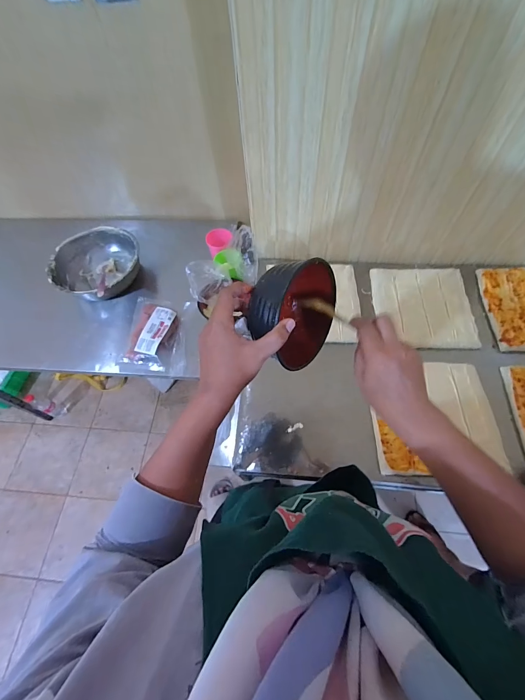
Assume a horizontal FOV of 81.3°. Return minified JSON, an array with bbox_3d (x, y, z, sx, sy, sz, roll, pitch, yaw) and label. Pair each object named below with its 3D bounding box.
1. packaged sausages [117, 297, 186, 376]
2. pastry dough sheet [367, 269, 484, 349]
[{"bbox_3d":[-0.281,-0.044,0.830,0.160,0.053,0.222,4,62,6],"label":"packaged sausages"},{"bbox_3d":[0.420,-0.117,0.805,0.239,0.020,0.245,3,62,6],"label":"pastry dough sheet"}]

